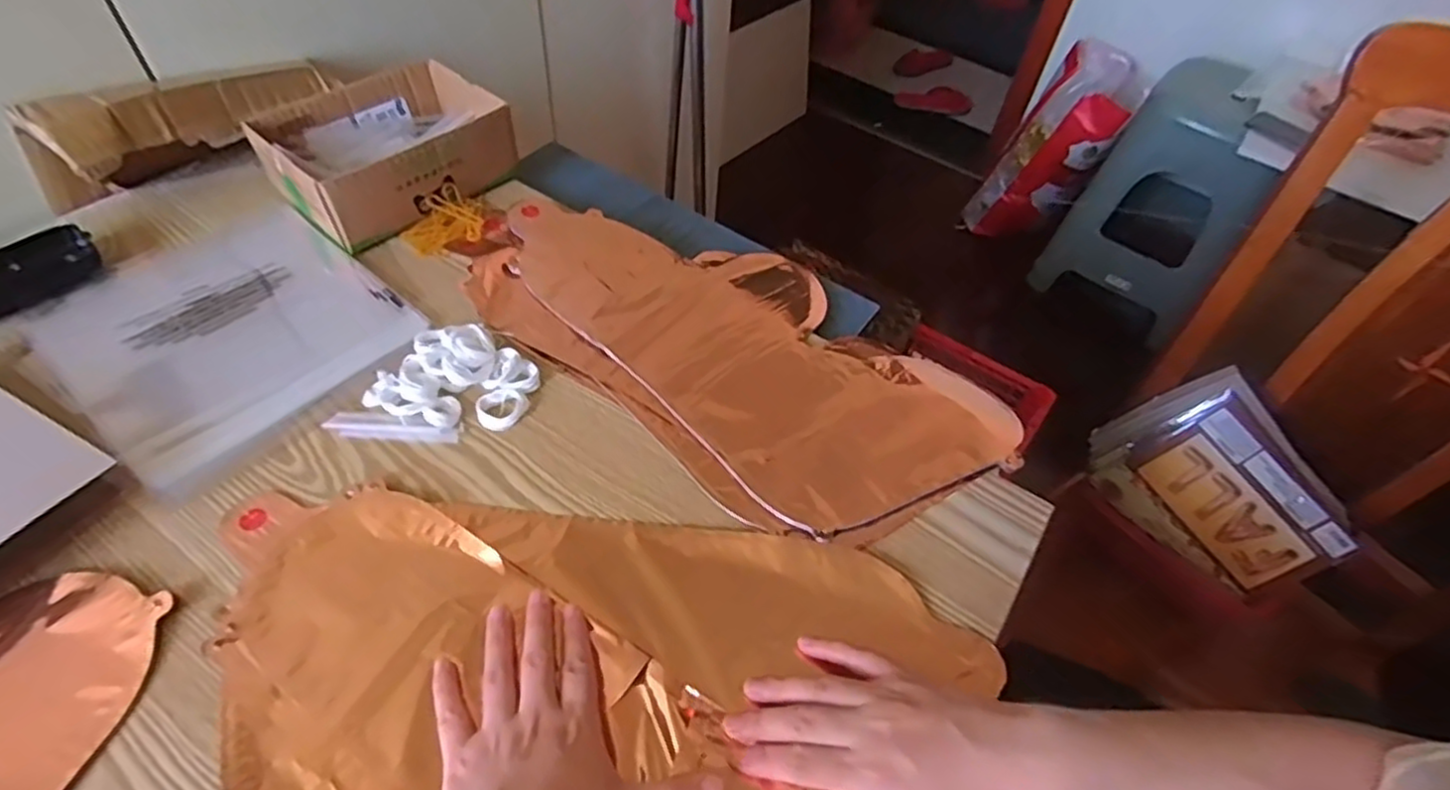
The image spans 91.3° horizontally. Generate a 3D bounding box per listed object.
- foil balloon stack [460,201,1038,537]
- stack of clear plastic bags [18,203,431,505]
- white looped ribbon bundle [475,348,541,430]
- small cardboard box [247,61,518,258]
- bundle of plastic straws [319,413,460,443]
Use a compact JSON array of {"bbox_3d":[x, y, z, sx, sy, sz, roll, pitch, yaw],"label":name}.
[{"bbox_3d":[0.002,-0.045,0.554,0.411,0.020,0.215,35,56,22],"label":"foil balloon stack"},{"bbox_3d":[-0.374,-0.055,0.532,0.233,0.009,0.202,33,55,21],"label":"stack of clear plastic bags"},{"bbox_3d":[-0.156,-0.004,0.508,0.035,0.013,0.061,11,50,4],"label":"white looped ribbon bundle"},{"bbox_3d":[-0.298,-0.219,0.632,0.146,0.064,0.184,35,56,22],"label":"small cardboard box"},{"bbox_3d":[-0.227,0.023,0.484,0.088,0.006,0.019,7,50,0],"label":"bundle of plastic straws"}]

